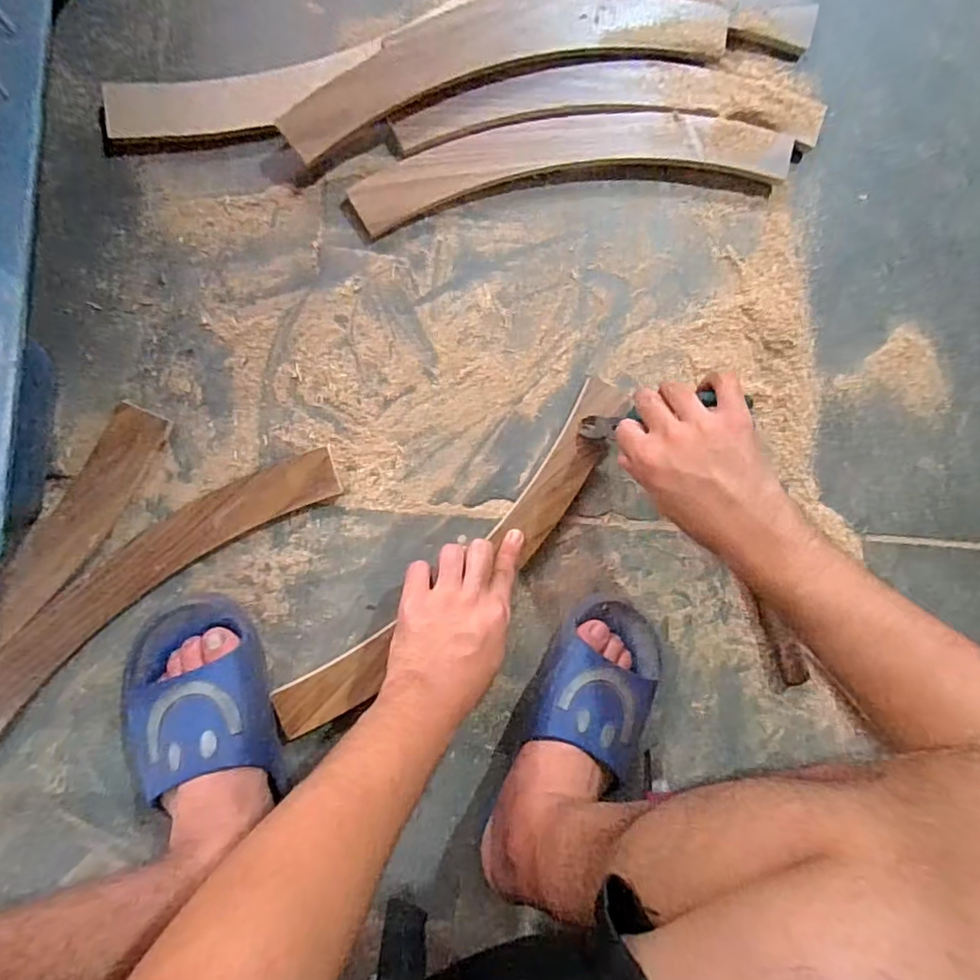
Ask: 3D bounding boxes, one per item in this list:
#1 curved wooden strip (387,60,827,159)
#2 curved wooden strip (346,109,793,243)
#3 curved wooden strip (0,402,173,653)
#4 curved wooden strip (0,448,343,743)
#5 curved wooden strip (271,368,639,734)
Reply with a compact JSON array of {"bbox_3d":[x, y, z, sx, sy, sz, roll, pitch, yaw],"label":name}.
[{"bbox_3d":[0.123,-0.375,0.564,0.430,0.023,0.074,-6,93,-9],"label":"curved wooden strip"},{"bbox_3d":[0.087,-0.319,0.562,0.433,0.026,0.075,-11,93,-8],"label":"curved wooden strip"},{"bbox_3d":[-0.442,0.109,0.486,0.447,0.010,0.080,-44,97,-5],"label":"curved wooden strip"},{"bbox_3d":[-0.324,0.102,0.504,0.432,0.022,0.077,-40,97,-6],"label":"curved wooden strip"},{"bbox_3d":[-0.023,0.067,0.548,0.437,0.022,0.085,-42,97,-6],"label":"curved wooden strip"}]

